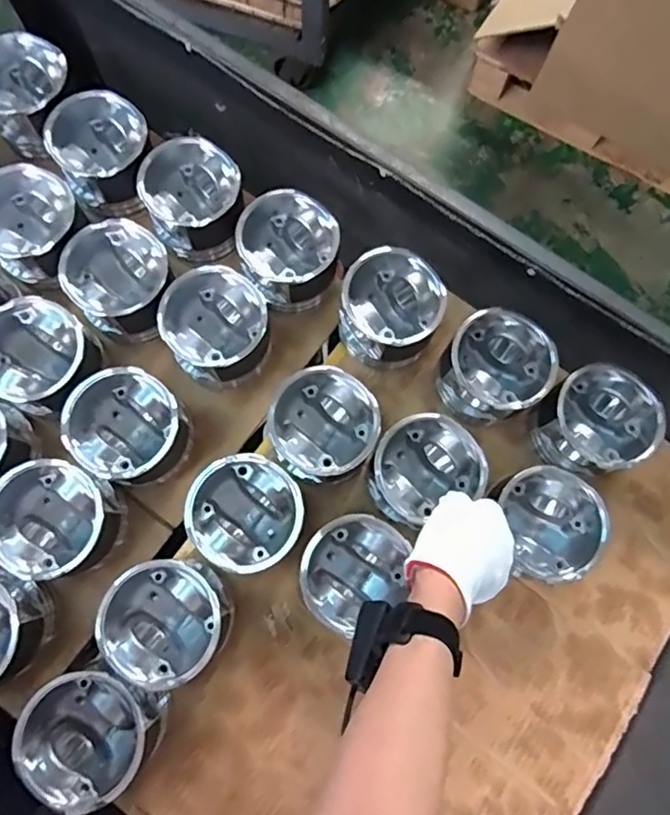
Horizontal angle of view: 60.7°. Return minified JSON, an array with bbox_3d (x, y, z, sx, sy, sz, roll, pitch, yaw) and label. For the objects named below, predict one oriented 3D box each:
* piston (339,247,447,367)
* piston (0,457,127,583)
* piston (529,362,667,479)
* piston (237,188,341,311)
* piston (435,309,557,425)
[{"bbox_3d":[0.064,-0.111,0.672,0.108,0.100,0.109,1,77,-3],"label":"piston"},{"bbox_3d":[-0.281,0.117,0.592,0.106,0.097,0.108,1,77,-3],"label":"piston"},{"bbox_3d":[0.284,0.019,0.634,0.110,0.089,0.109,1,77,-3],"label":"piston"},{"bbox_3d":[-0.053,-0.183,0.674,0.116,0.073,0.114,2,77,-2],"label":"piston"},{"bbox_3d":[0.181,-0.041,0.656,0.109,0.113,0.108,1,77,-3],"label":"piston"}]

